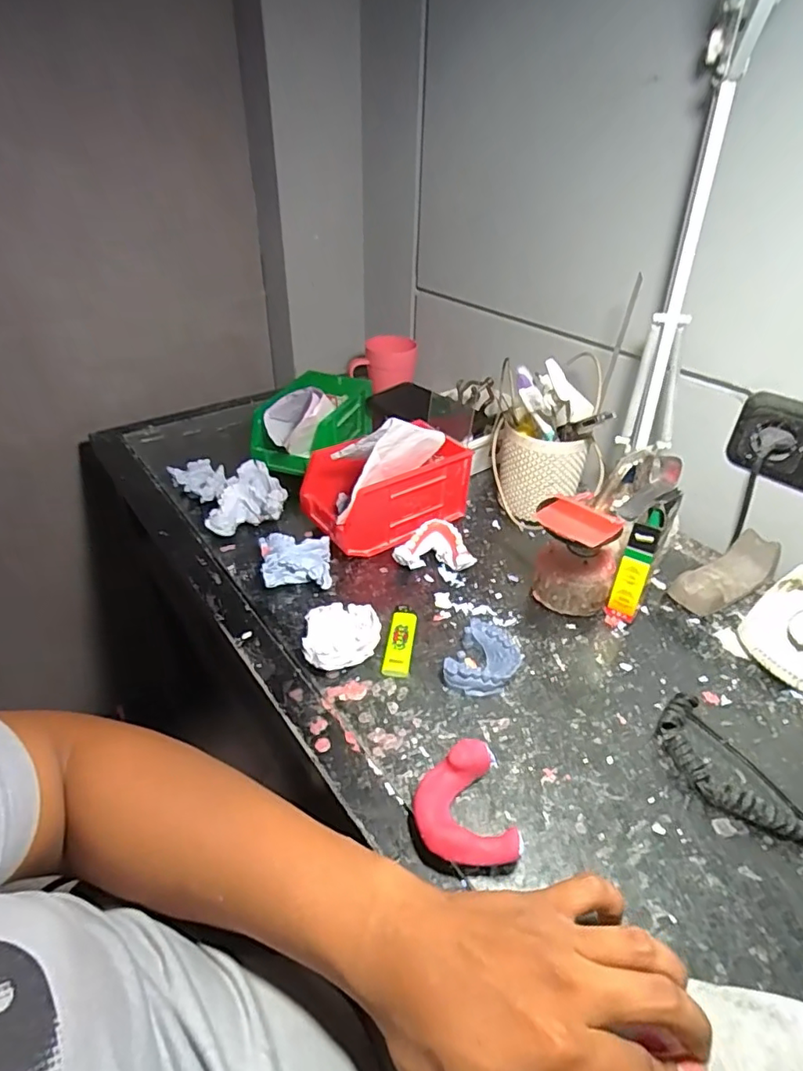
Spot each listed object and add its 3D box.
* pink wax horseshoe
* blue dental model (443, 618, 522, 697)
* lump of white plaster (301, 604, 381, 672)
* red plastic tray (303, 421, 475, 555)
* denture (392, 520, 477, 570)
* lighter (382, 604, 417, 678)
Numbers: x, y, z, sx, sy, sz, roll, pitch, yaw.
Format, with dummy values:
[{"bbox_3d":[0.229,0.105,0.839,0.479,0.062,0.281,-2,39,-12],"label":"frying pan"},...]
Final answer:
[{"bbox_3d":[0.038,0.182,0.366,0.058,0.029,0.076,-6,38,-10],"label":"pink wax horseshoe"},{"bbox_3d":[0.072,0.107,0.470,0.053,0.022,0.071,20,41,22],"label":"blue dental model"},{"bbox_3d":[-0.053,0.089,0.484,0.064,0.031,0.062,2,38,-1],"label":"lump of white plaster"},{"bbox_3d":[-0.012,-0.049,0.615,0.181,0.095,0.094,-14,40,-19],"label":"red plastic tray"},{"bbox_3d":[0.032,0.015,0.582,0.078,0.033,0.055,-4,38,-7],"label":"denture"},{"bbox_3d":[-0.001,0.095,0.494,0.024,0.012,0.076,5,38,4],"label":"lighter"}]

